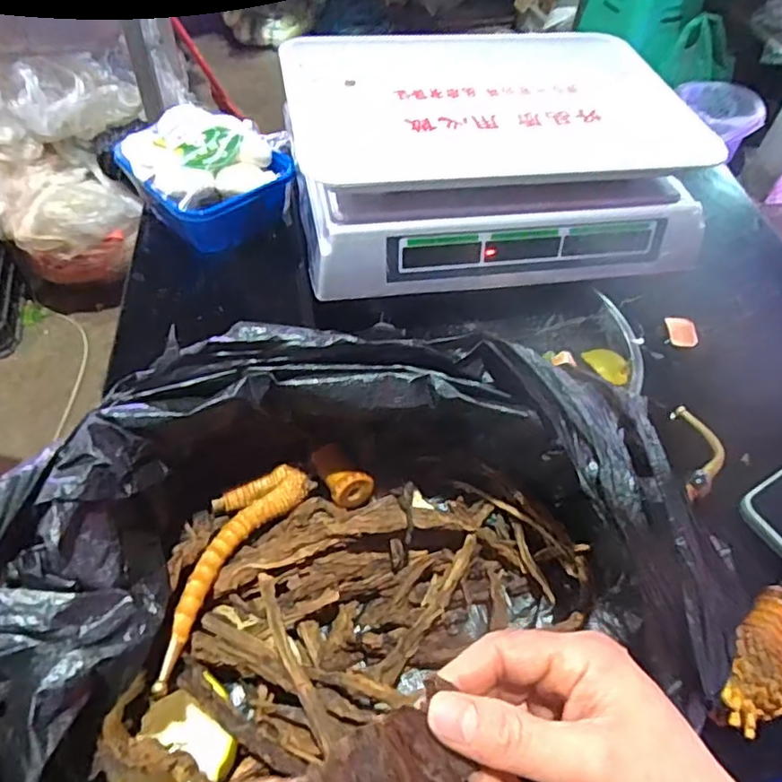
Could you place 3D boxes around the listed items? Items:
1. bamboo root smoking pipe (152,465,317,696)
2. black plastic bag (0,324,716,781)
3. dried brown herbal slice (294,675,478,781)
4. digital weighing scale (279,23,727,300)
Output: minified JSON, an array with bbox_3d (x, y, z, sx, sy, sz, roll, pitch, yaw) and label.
[{"bbox_3d":[-0.097,0.091,0.339,0.043,0.026,0.140,23,53,13],"label":"bamboo root smoking pipe"},{"bbox_3d":[-0.017,0.098,0.298,0.348,0.132,0.272,2,52,-4],"label":"black plastic bag"},{"bbox_3d":[0.001,0.150,0.235,0.057,0.007,0.046,-25,85,-19],"label":"dried brown herbal slice"},{"bbox_3d":[0.081,-0.227,0.555,0.320,0.098,0.320,-5,52,-9],"label":"digital weighing scale"}]

